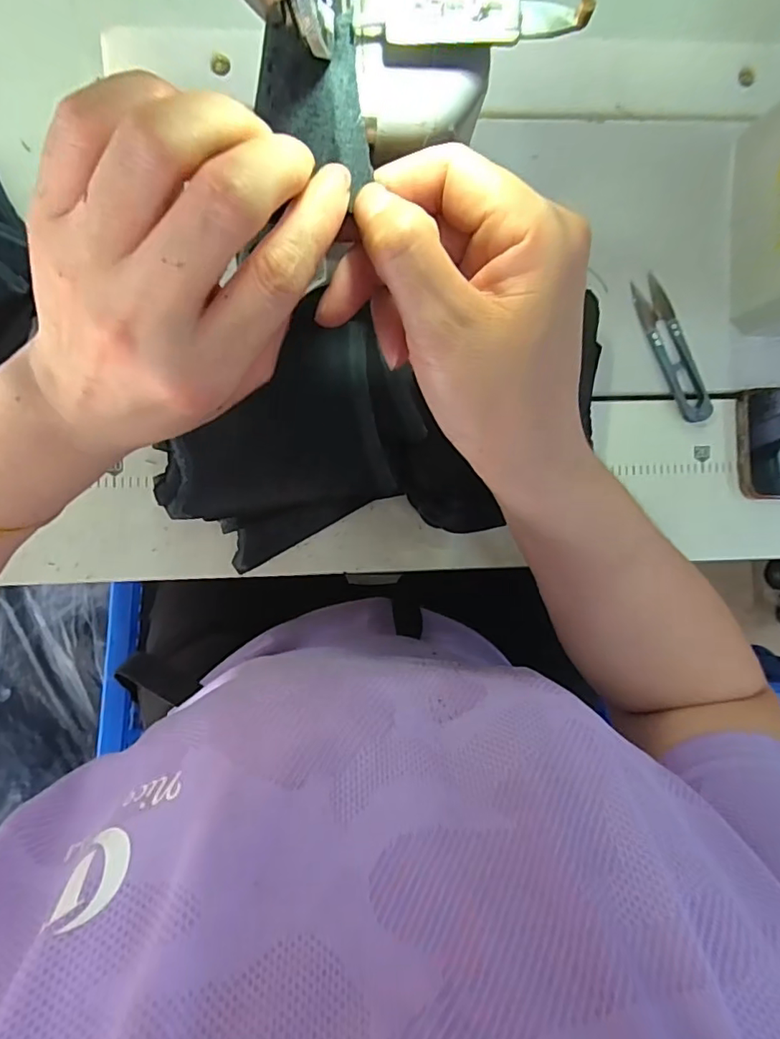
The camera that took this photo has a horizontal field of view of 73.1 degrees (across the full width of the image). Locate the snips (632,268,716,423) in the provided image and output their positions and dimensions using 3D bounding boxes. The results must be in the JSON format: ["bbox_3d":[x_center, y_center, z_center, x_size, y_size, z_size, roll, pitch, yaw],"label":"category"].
[{"bbox_3d":[0.191,-0.114,0.358,0.023,0.008,0.101,-25,90,-4],"label":"snips"}]

